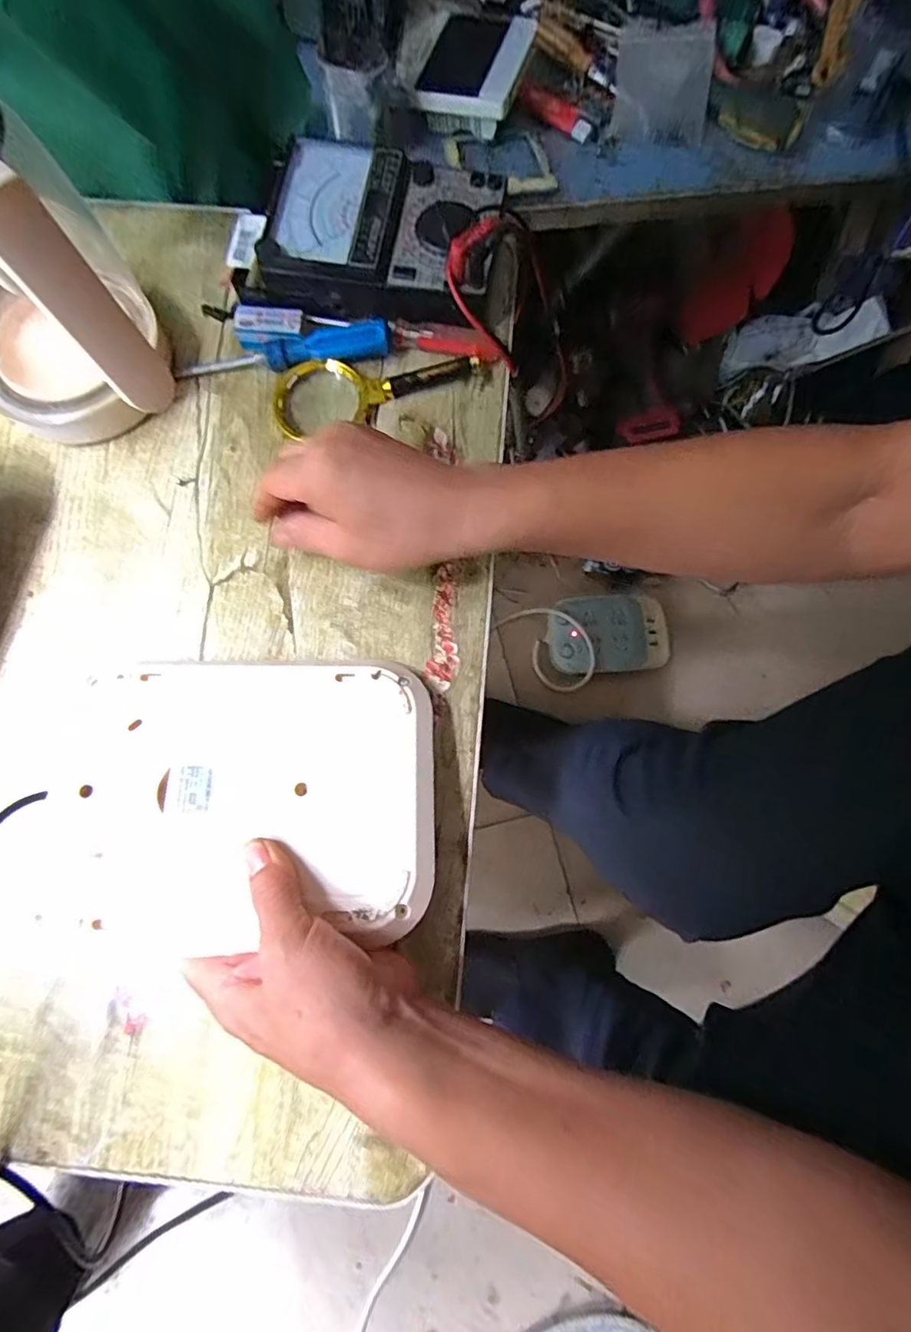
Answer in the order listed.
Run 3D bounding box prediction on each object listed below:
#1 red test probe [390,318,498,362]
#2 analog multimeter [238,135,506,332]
[{"bbox_3d":[-0.008,-0.238,0.416,0.080,0.020,0.015,19,77,3],"label":"red test probe"},{"bbox_3d":[-0.061,-0.317,0.422,0.182,0.045,0.120,11,77,1],"label":"analog multimeter"}]

